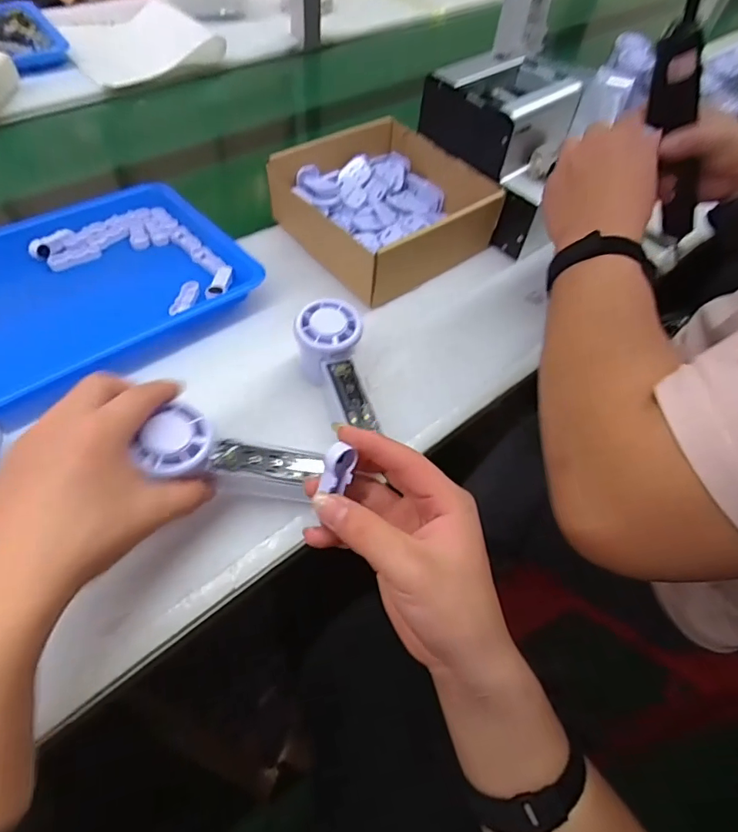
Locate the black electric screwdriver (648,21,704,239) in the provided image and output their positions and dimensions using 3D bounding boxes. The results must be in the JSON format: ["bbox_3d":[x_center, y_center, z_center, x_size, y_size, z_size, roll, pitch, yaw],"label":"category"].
[{"bbox_3d":[0.322,-0.281,0.509,0.041,0.207,0.038,0,49,34],"label":"black electric screwdriver"}]

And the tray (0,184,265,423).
[{"bbox_3d":[-0.304,-0.126,0.481,0.336,0.045,0.262,-38,67,-26],"label":"tray"}]

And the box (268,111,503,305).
[{"bbox_3d":[0.014,-0.245,0.563,0.190,0.066,0.207,-34,65,-24],"label":"box"}]

